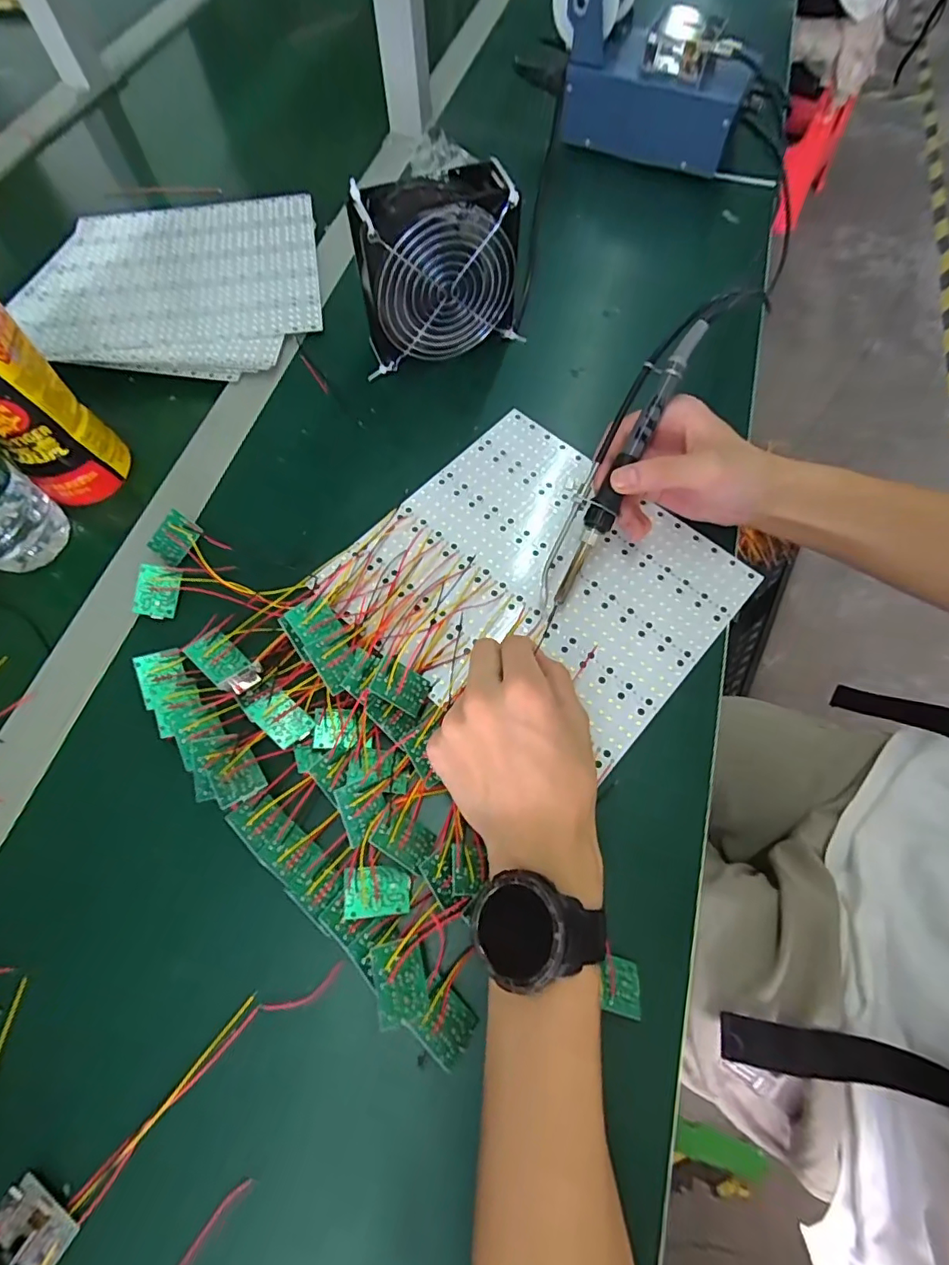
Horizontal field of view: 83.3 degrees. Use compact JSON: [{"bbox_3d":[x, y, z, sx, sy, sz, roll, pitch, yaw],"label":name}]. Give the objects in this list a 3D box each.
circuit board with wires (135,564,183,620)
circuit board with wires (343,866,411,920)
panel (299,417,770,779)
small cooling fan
[{"bbox_3d":[-0.217,-0.028,0.366,0.026,0.004,0.034,11,87,-18],"label":"circuit board with wires"},{"bbox_3d":[-0.054,0.142,0.292,0.035,0.007,0.025,-4,66,-3],"label":"circuit board with wires"},{"bbox_3d":[0.046,-0.038,0.383,0.233,0.008,0.222,39,71,15],"label":"panel"},{"bbox_3d":[-0.026,-0.279,0.420,0.126,0.122,0.054,-11,67,-6],"label":"small cooling fan"}]

